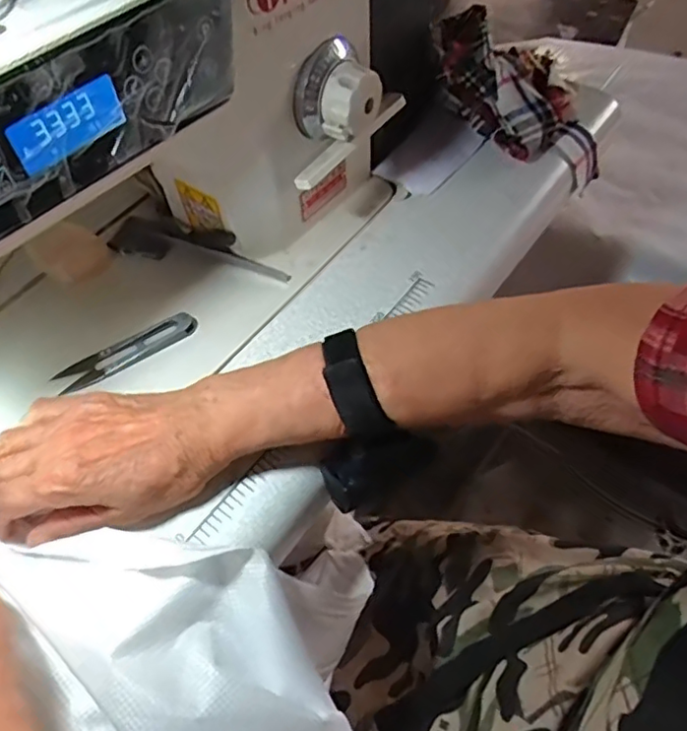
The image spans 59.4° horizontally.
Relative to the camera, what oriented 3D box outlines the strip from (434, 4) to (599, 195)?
[{"bbox_3d":[0.146,-0.232,0.531,0.177,0.077,0.094,37,65,26],"label":"strip"}]

